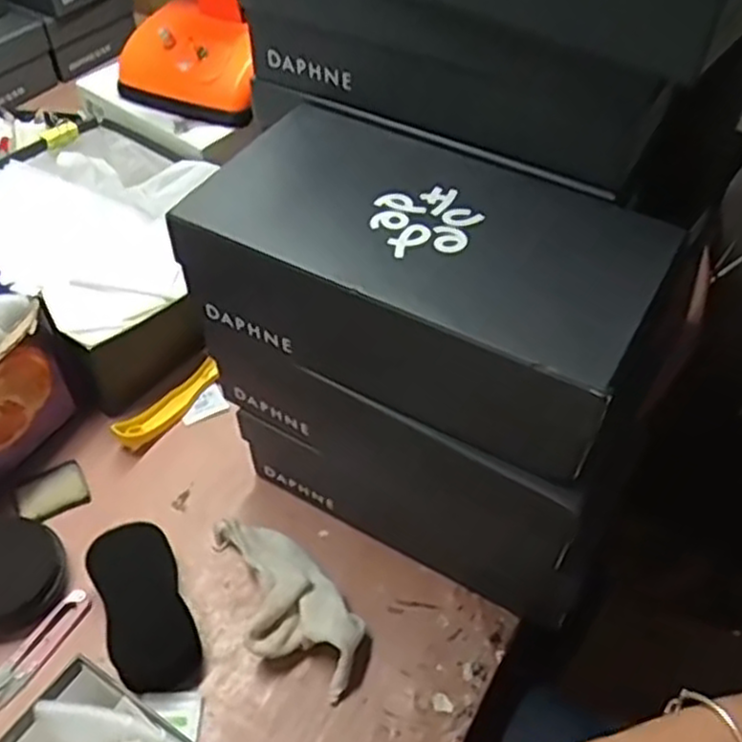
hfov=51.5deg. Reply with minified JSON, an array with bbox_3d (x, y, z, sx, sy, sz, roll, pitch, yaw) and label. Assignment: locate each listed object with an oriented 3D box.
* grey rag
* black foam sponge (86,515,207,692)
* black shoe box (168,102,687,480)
[{"bbox_3d":[-0.072,0.176,0.602,0.075,0.042,0.166,-31,57,-25],"label":"grey rag"},{"bbox_3d":[-0.177,0.184,0.604,0.062,0.021,0.136,-20,66,-18],"label":"black foam sponge"},{"bbox_3d":[0.036,-0.066,0.523,0.291,0.103,0.164,25,53,19],"label":"black shoe box"}]

